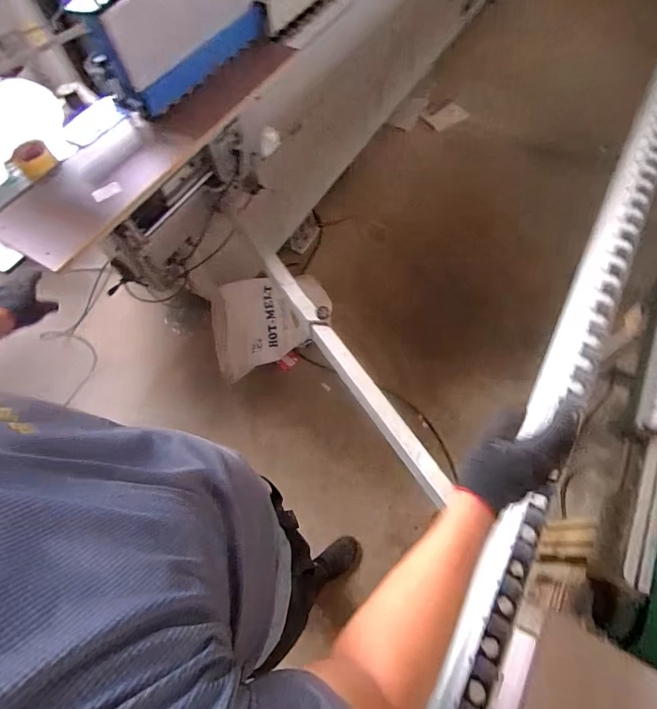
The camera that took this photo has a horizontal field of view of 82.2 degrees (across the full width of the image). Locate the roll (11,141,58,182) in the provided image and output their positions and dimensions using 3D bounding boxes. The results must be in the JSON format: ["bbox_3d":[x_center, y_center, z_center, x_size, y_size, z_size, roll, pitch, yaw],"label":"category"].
[{"bbox_3d":[-0.742,-0.491,0.950,0.084,0.044,0.087,-1,65,2],"label":"roll"}]

